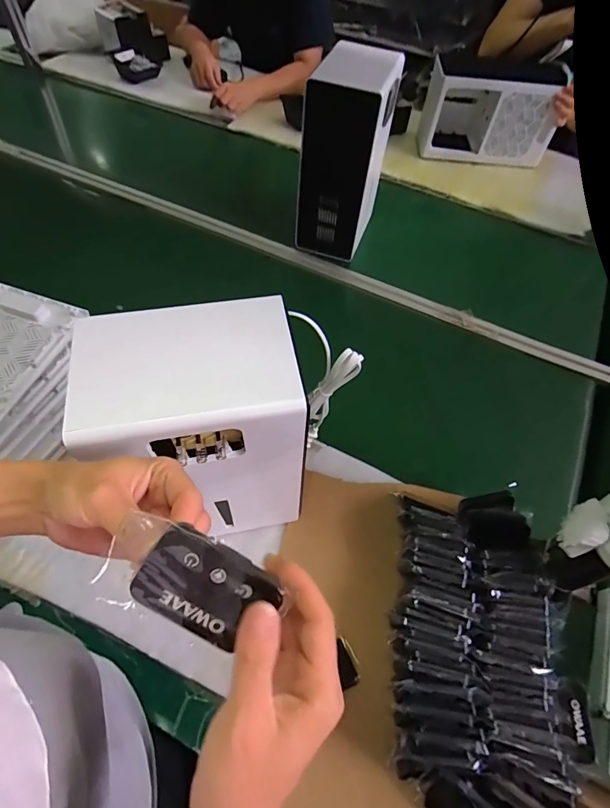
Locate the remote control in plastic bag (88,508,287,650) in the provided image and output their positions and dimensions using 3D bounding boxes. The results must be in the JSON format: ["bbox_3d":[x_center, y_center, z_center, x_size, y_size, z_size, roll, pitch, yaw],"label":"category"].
[{"bbox_3d":[-0.069,0.109,0.265,0.107,0.019,0.066,27,102,-6],"label":"remote control in plastic bag"}]

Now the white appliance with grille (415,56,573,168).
[{"bbox_3d":[0.522,-0.836,1.201,0.343,0.207,0.181,8,58,2],"label":"white appliance with grille"}]

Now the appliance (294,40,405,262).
[{"bbox_3d":[0.083,-0.527,0.912,0.150,0.349,0.178,19,59,9],"label":"appliance"}]

